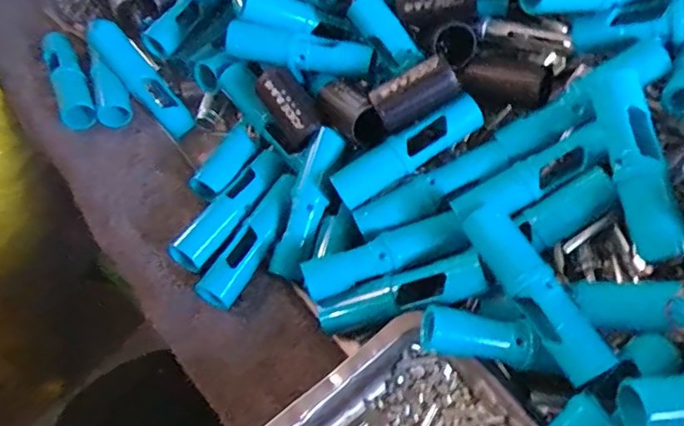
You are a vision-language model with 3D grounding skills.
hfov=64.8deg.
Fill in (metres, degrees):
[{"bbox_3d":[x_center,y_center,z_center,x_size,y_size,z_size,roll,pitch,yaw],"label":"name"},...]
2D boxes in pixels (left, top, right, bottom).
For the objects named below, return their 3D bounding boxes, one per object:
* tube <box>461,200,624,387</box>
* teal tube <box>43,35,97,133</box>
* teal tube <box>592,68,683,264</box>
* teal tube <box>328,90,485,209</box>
[{"bbox_3d":[0.118,0.048,0.333,0.028,0.026,0.117,-24,59,-16],"label":"tube"},{"bbox_3d":[-0.268,-0.133,0.523,0.033,0.037,0.119,-23,59,-15],"label":"teal tube"},{"bbox_3d":[0.187,-0.033,0.343,0.026,0.030,0.126,-7,75,-5],"label":"teal tube"},{"bbox_3d":[0.049,-0.046,0.402,0.119,0.023,0.025,-32,60,5],"label":"teal tube"}]

